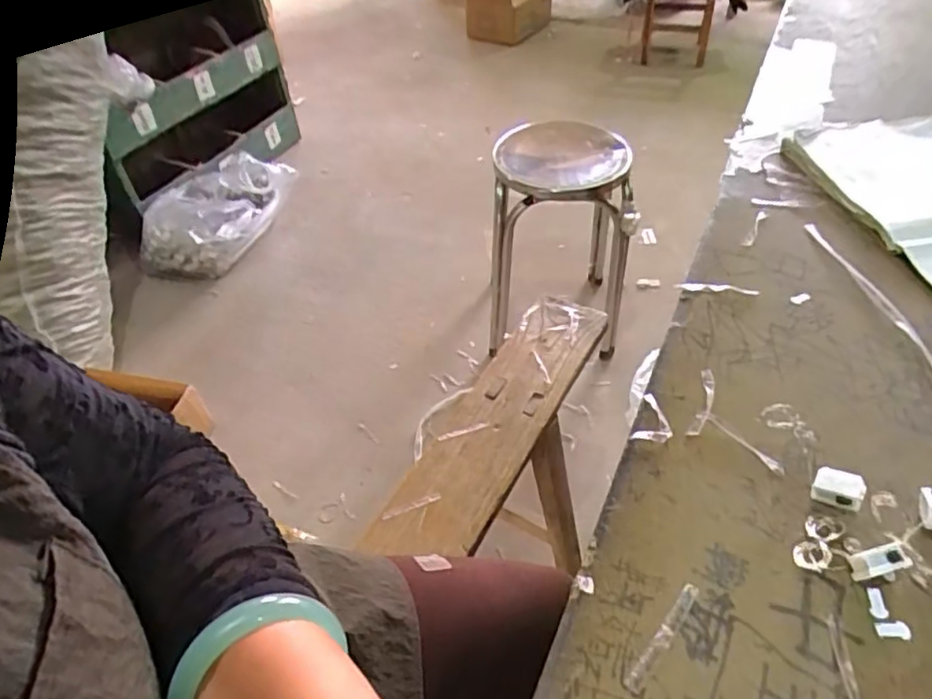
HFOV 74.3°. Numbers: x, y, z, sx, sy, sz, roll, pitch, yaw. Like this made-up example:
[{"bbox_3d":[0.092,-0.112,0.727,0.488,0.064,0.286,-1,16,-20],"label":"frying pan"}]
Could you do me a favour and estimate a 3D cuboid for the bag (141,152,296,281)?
[{"bbox_3d":[-0.672,-0.385,1.719,0.288,0.194,0.435,15,49,18],"label":"bag"}]

